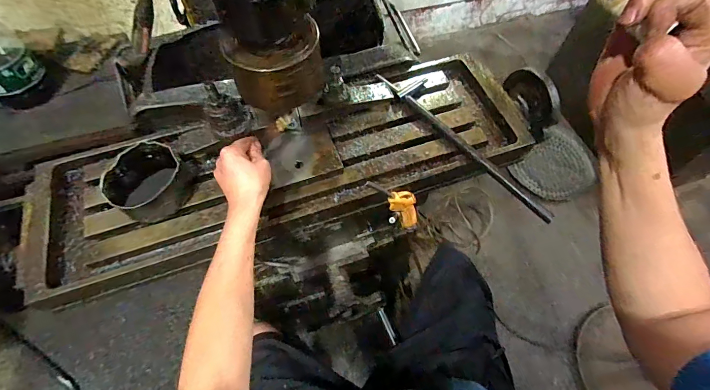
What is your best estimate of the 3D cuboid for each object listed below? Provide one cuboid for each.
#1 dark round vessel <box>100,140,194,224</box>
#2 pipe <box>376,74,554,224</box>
[{"bbox_3d":[-0.310,-0.018,0.544,0.098,0.063,0.115,23,64,11],"label":"dark round vessel"},{"bbox_3d":[0.168,-0.090,0.595,0.016,0.019,0.377,-37,68,-19],"label":"pipe"}]

